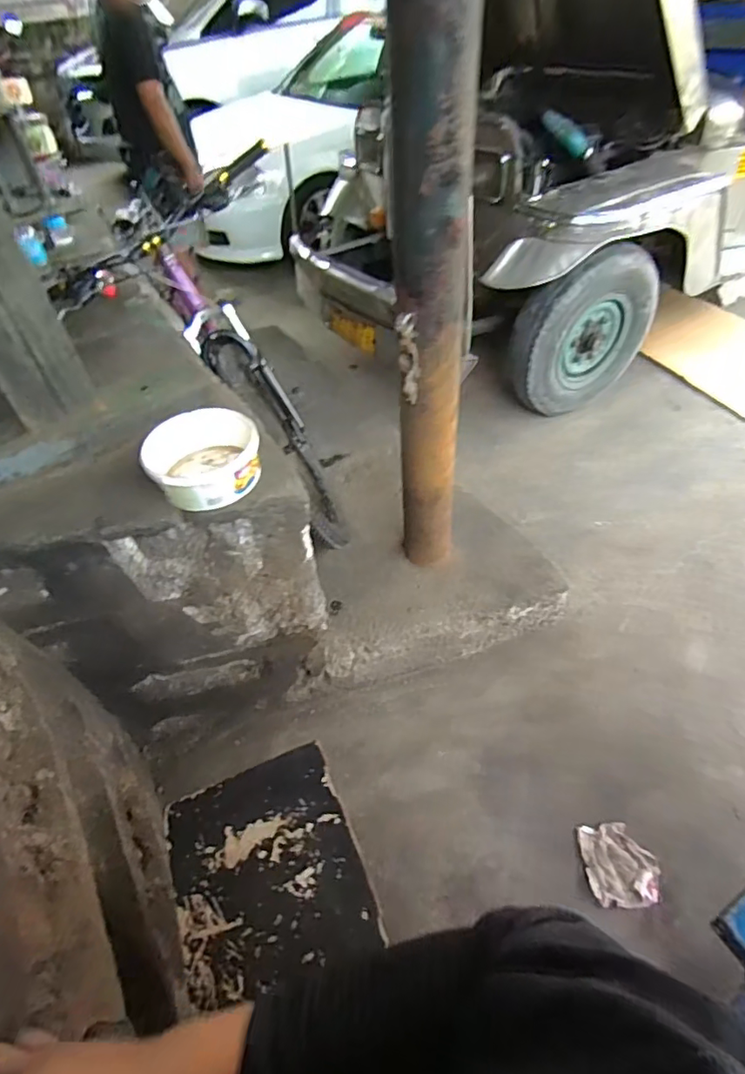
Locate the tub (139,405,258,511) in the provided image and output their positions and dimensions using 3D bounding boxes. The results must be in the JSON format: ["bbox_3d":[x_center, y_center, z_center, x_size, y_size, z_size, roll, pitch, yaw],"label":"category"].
[{"bbox_3d":[-0.303,-0.141,0.977,0.185,0.091,0.183,-31,52,-21],"label":"tub"}]

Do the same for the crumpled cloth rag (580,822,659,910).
[{"bbox_3d":[0.562,0.743,1.218,0.153,0.025,0.167,-7,47,-1],"label":"crumpled cloth rag"}]

